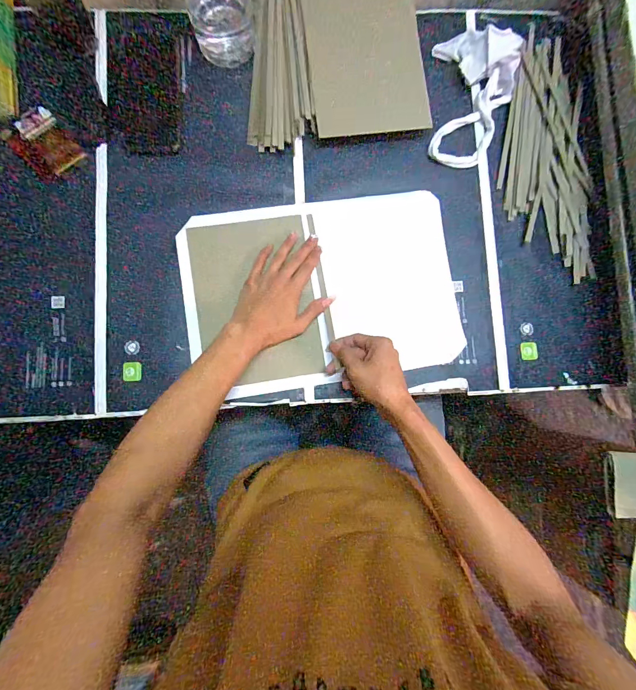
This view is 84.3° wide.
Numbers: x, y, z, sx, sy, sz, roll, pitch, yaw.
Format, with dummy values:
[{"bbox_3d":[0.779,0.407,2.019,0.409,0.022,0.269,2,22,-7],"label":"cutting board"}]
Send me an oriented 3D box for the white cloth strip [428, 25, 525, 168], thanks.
[{"bbox_3d":[0.231,-0.364,0.508,0.119,0.021,0.198,4,86,-3],"label":"white cloth strip"}]

